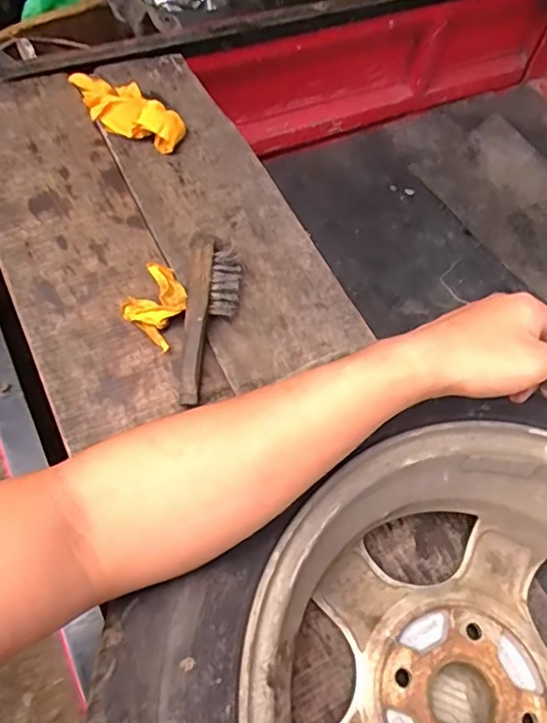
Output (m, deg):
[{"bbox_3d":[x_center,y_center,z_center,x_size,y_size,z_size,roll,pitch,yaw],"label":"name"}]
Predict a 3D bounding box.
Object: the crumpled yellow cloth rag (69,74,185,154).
[{"bbox_3d":[-0.199,-0.325,0.767,0.172,0.050,0.060,29,57,16],"label":"crumpled yellow cloth rag"}]

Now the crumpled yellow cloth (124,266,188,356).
[{"bbox_3d":[-0.126,-0.064,0.635,0.057,0.028,0.093,16,54,7],"label":"crumpled yellow cloth"}]

